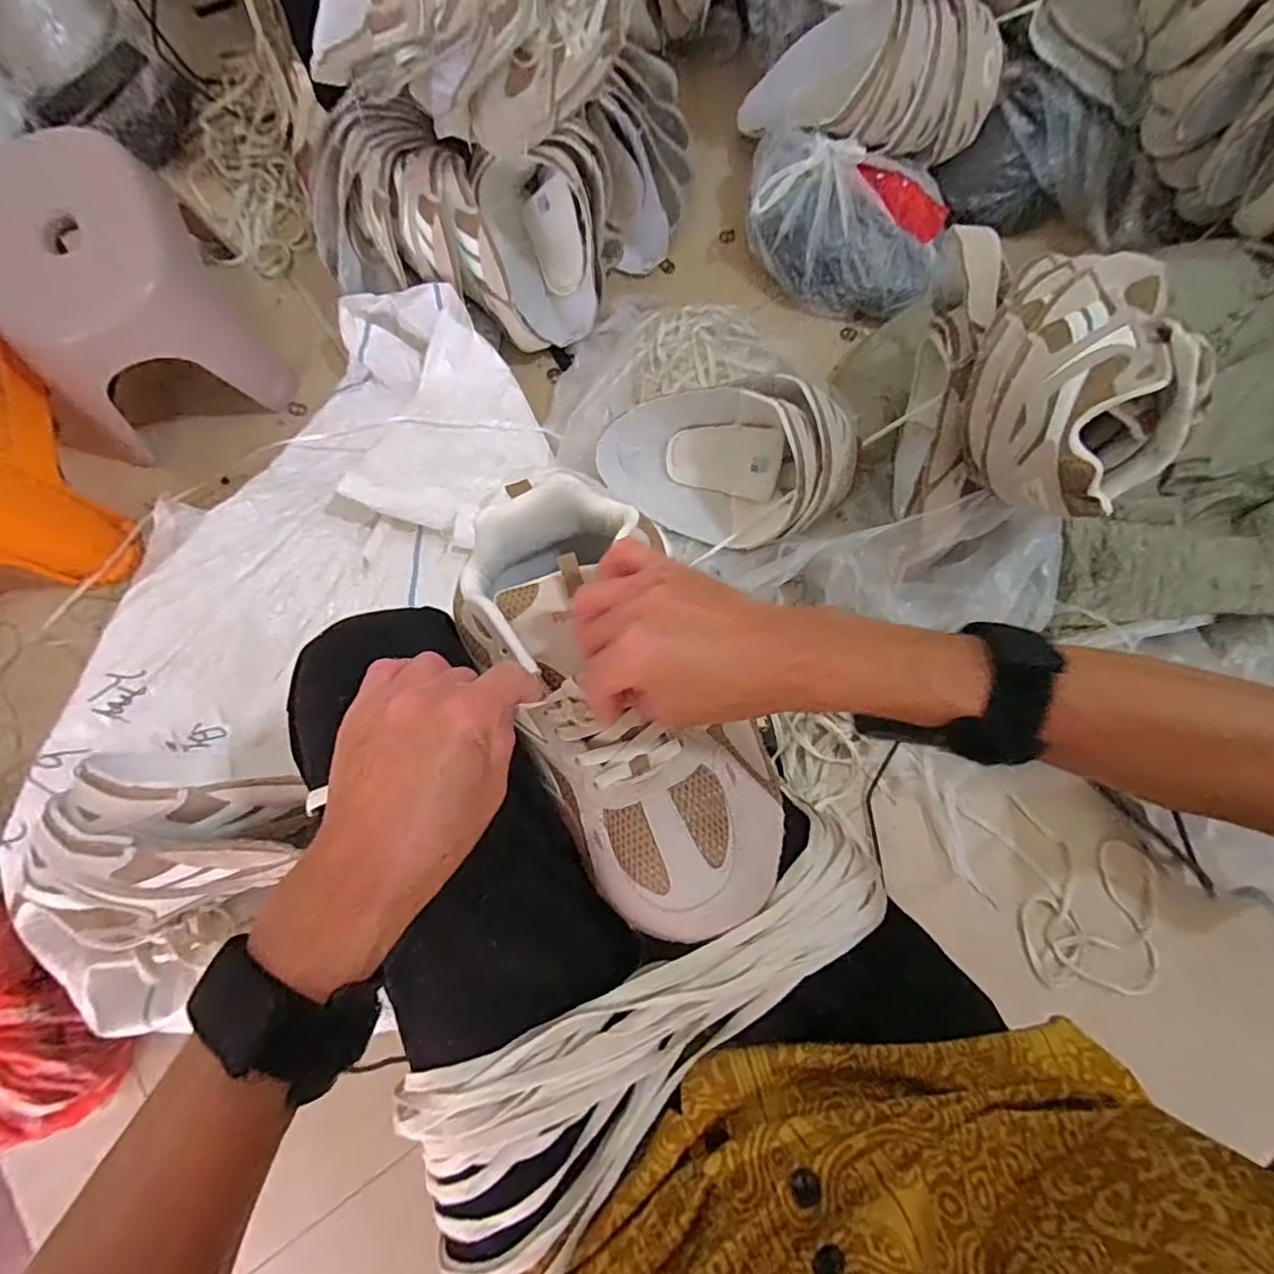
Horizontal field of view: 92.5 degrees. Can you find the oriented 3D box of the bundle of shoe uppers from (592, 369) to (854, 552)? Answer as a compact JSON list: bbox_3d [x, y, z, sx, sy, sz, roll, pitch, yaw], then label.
[{"bbox_3d":[0.098,-0.204,0.687,0.269,0.138,0.142,22,79,4],"label":"bundle of shoe uppers"}]

